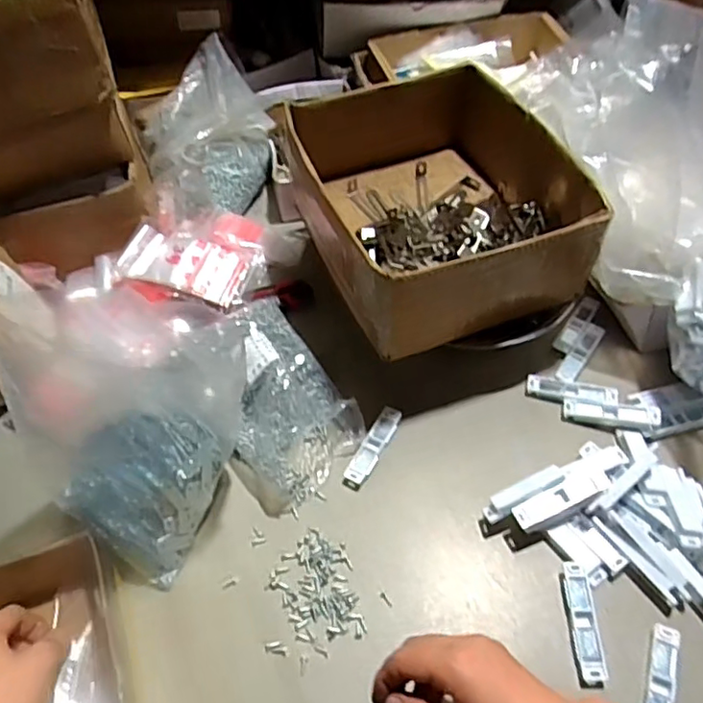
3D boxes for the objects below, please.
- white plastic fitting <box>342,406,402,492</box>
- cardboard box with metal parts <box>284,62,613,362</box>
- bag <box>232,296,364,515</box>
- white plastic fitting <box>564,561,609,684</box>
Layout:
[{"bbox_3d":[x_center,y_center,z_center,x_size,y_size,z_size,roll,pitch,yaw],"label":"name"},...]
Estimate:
[{"bbox_3d":[0.022,0.101,0.648,0.025,0.014,0.099,24,57,19],"label":"white plastic fitting"},{"bbox_3d":[0.087,-0.165,0.674,0.253,0.117,0.296,-18,54,-12],"label":"cardboard box with metal parts"},{"bbox_3d":[-0.087,0.040,0.657,0.135,0.087,0.224,-28,57,-19],"label":"bag"},{"bbox_3d":[0.204,0.235,0.536,0.019,0.010,0.098,1,52,2],"label":"white plastic fitting"}]

